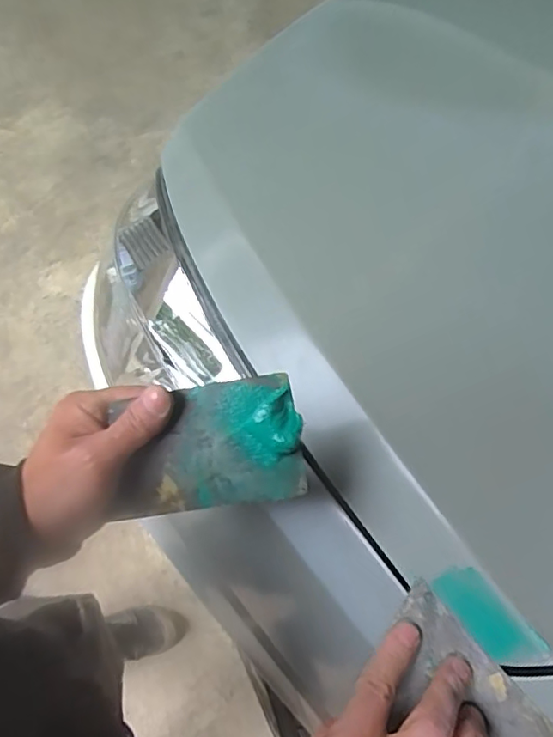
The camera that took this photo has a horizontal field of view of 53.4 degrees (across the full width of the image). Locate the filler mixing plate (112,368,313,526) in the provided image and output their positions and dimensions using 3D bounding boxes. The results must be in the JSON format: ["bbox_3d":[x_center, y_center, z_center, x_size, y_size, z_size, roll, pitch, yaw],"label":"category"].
[{"bbox_3d":[-0.042,0.047,0.319,0.111,0.010,0.072,-9,94,5],"label":"filler mixing plate"}]

